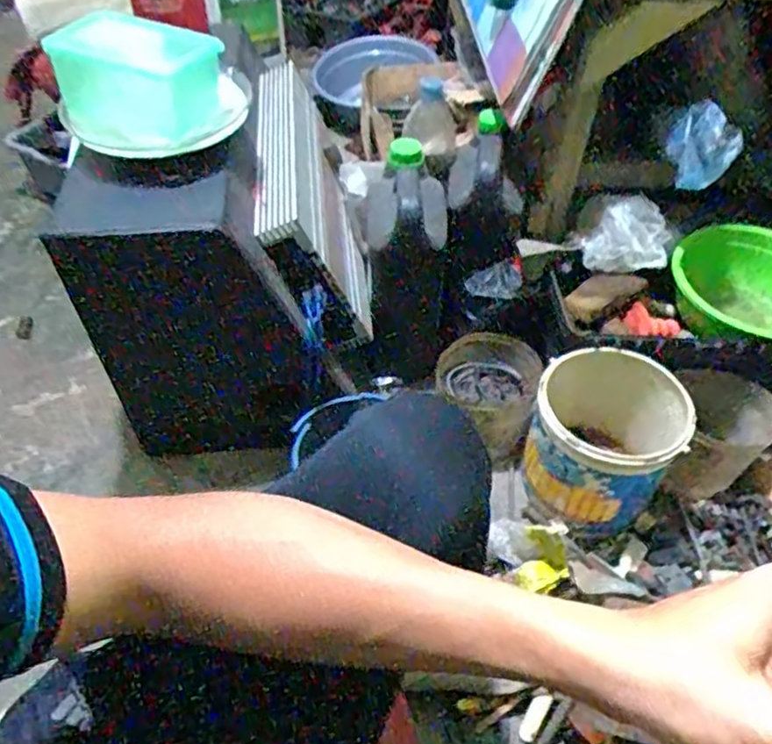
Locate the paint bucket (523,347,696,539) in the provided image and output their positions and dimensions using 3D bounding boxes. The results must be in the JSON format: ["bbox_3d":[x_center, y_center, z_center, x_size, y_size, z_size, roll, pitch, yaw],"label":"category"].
[{"bbox_3d":[0.277,0.089,0.845,0.177,0.188,0.167,1,49,-1],"label":"paint bucket"}]

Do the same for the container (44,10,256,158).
[{"bbox_3d":[-0.264,-0.329,0.736,0.203,0.097,0.162,-18,51,-16],"label":"container"}]

